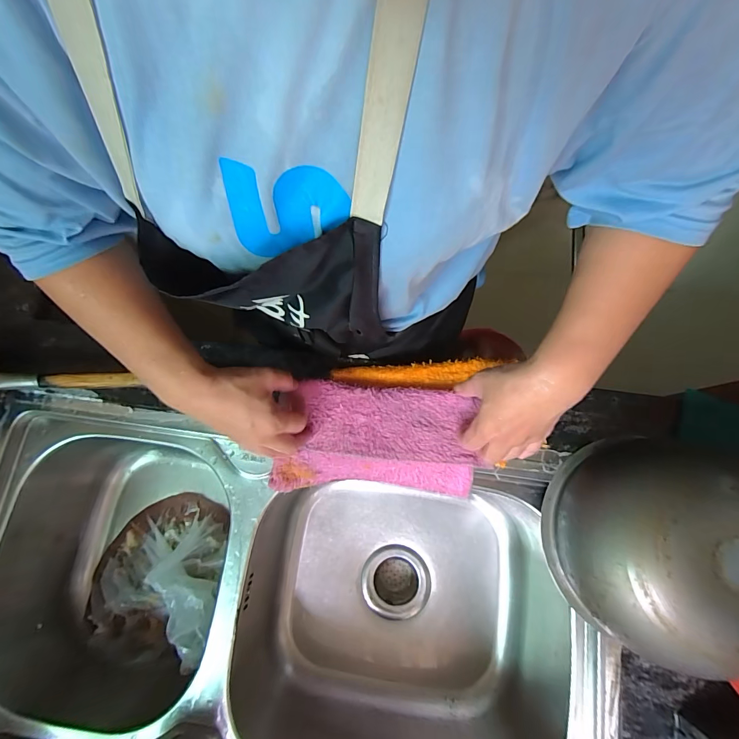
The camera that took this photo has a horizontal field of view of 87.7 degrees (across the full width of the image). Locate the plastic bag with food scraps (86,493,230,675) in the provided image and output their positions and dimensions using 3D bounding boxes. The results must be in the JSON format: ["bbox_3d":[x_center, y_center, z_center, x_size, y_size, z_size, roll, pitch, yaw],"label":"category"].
[{"bbox_3d":[-0.319,0.306,0.568,0.190,0.092,0.209,-4,77,0],"label":"plastic bag with food scraps"}]

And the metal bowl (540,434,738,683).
[{"bbox_3d":[0.295,0.172,0.389,0.176,0.132,0.197,0,77,1],"label":"metal bowl"}]

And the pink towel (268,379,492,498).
[{"bbox_3d":[0.005,0.086,0.479,0.240,0.050,0.125,2,77,2],"label":"pink towel"}]

